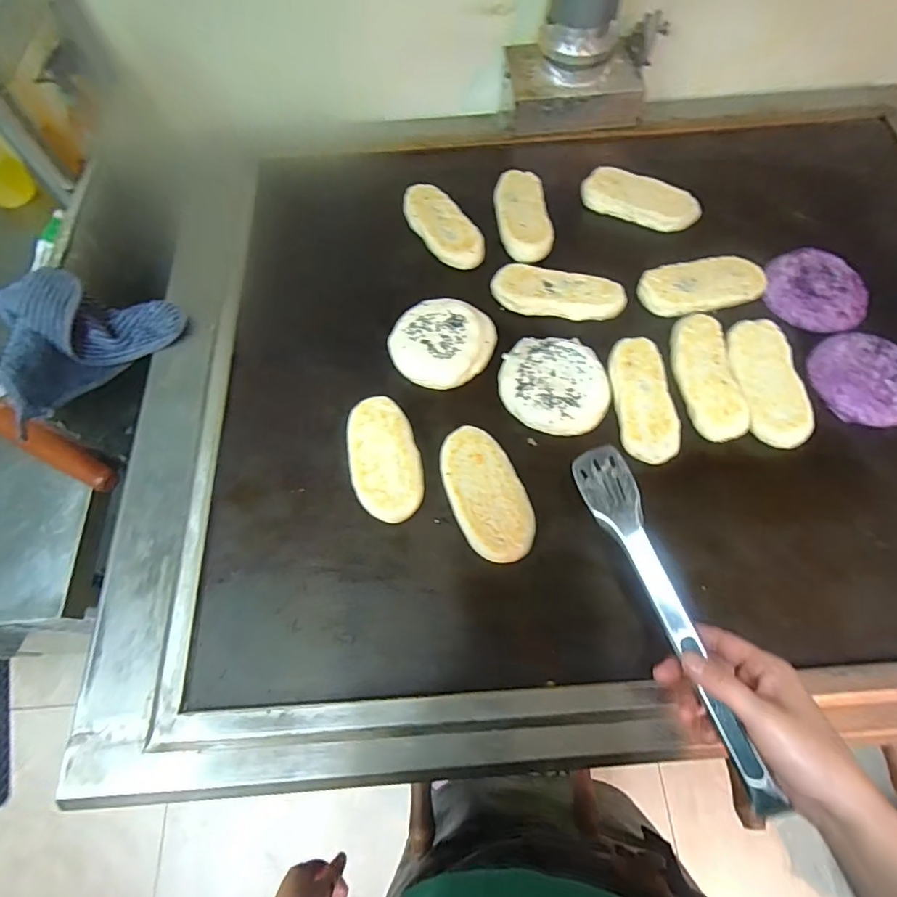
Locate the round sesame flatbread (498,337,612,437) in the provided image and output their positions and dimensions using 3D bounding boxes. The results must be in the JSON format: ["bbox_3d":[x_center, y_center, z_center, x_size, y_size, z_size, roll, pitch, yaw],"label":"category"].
[{"bbox_3d":[0.120,-0.073,0.557,0.121,0.026,0.112,-1,65,2],"label":"round sesame flatbread"}]

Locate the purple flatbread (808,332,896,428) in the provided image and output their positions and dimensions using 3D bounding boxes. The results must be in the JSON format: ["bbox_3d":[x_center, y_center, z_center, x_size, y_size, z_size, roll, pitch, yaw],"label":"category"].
[{"bbox_3d":[0.470,-0.078,0.551,0.107,0.026,0.114,-1,65,2],"label":"purple flatbread"}]

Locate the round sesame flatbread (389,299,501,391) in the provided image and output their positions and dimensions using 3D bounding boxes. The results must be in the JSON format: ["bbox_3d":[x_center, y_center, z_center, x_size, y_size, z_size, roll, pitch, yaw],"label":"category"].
[{"bbox_3d":[-0.009,-0.128,0.587,0.117,0.027,0.113,-1,65,2],"label":"round sesame flatbread"}]

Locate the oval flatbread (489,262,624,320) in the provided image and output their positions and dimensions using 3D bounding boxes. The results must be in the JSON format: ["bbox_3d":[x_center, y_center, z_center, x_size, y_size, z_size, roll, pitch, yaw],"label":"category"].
[{"bbox_3d":[0.138,-0.195,0.615,0.161,0.025,0.063,4,65,4],"label":"oval flatbread"}]

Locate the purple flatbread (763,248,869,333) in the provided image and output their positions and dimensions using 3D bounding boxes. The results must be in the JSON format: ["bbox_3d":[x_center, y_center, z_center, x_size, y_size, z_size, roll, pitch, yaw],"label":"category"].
[{"bbox_3d":[0.450,-0.196,0.595,0.110,0.009,0.115,13,66,8],"label":"purple flatbread"}]

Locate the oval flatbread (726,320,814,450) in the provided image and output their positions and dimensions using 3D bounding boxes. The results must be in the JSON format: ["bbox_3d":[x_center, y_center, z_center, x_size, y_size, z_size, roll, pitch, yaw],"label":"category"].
[{"bbox_3d":[0.357,-0.077,0.547,0.066,0.018,0.152,-2,65,1],"label":"oval flatbread"}]

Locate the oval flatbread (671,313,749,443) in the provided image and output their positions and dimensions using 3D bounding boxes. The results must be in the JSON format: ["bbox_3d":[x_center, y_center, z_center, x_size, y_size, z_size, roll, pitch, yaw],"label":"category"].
[{"bbox_3d":[0.288,-0.084,0.550,0.061,0.028,0.153,-4,65,0],"label":"oval flatbread"}]

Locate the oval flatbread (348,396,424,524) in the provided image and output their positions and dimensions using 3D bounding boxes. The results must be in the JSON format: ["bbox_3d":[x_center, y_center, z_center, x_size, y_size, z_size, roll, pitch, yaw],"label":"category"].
[{"bbox_3d":[-0.068,0.012,0.525,0.072,0.024,0.138,-11,65,-3],"label":"oval flatbread"}]

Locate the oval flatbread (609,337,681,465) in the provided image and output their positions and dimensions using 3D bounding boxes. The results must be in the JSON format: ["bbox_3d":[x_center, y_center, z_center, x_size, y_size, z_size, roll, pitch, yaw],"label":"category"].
[{"bbox_3d":[0.215,-0.057,0.544,0.058,0.023,0.148,-2,65,1],"label":"oval flatbread"}]

